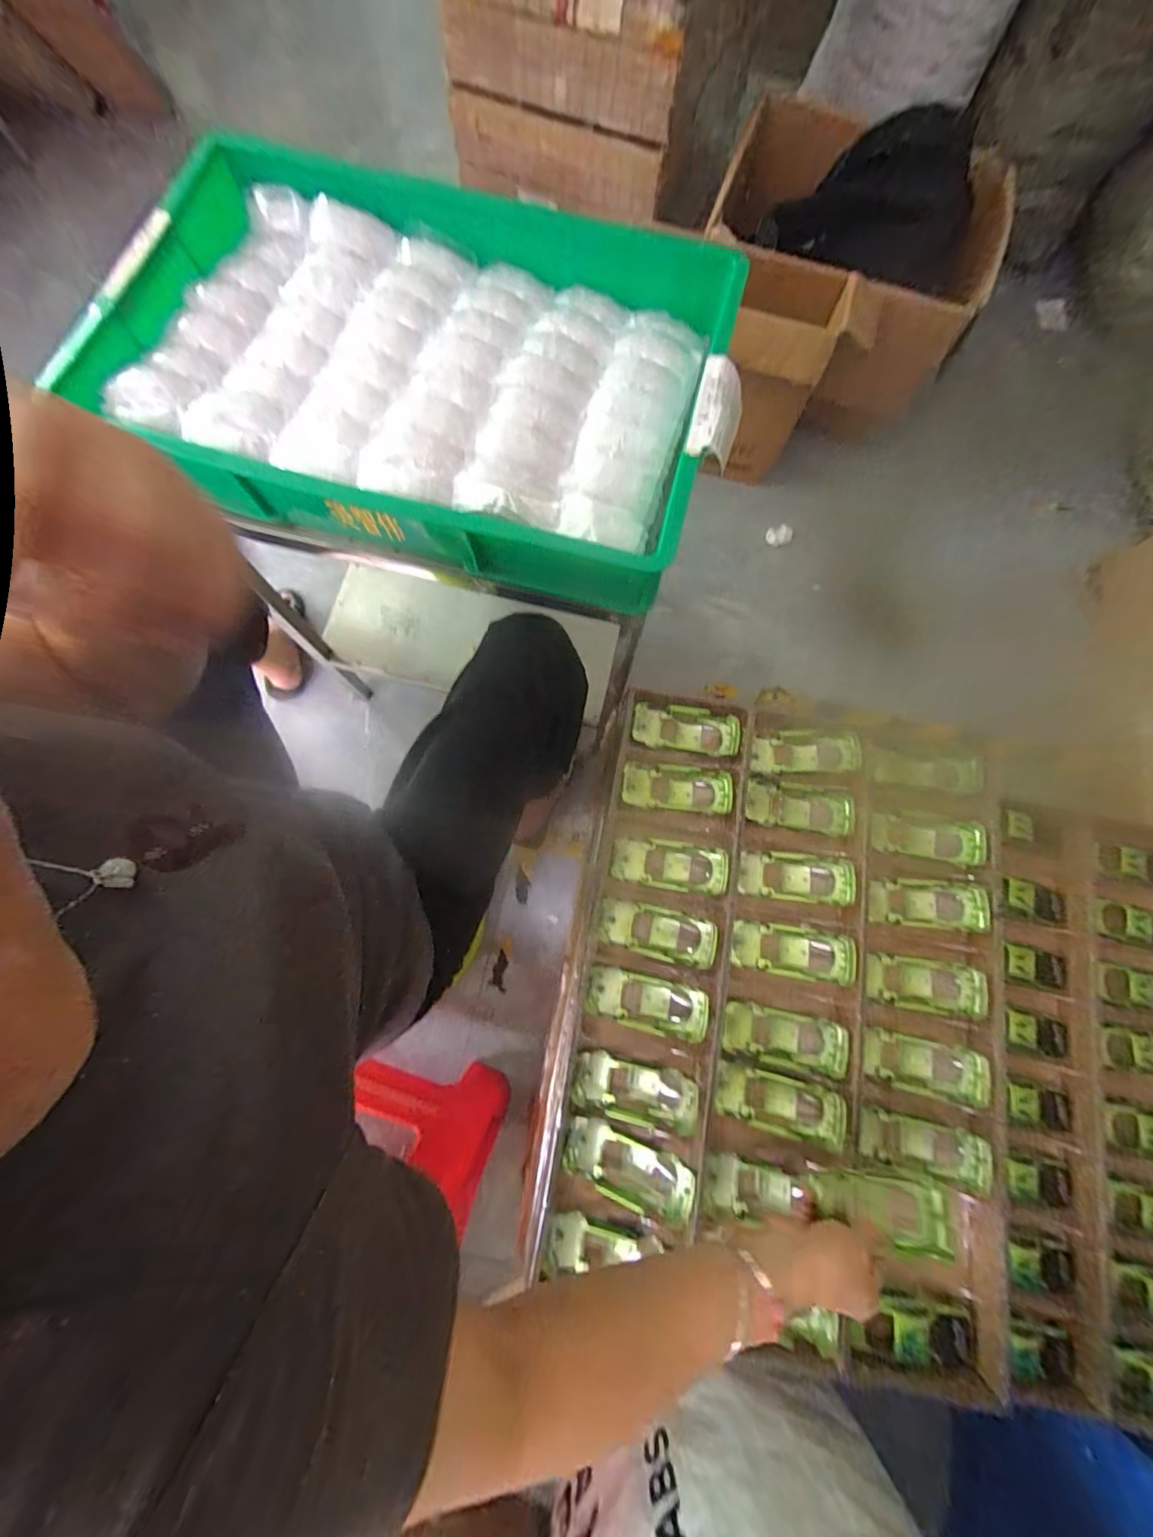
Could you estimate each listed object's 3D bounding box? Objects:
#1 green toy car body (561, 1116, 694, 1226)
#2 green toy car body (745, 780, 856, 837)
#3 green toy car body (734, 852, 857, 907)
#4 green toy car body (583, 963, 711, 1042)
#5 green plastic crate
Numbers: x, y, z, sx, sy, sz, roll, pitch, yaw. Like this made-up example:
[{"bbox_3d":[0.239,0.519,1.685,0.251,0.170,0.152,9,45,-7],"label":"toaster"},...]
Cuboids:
[{"bbox_3d":[0.052,0.415,0.503,0.131,0.027,0.057,18,76,4],"label":"green toy car body"},{"bbox_3d":[0.272,0.048,0.605,0.127,0.030,0.053,10,76,2],"label":"green toy car body"},{"bbox_3d":[0.265,0.133,0.585,0.118,0.030,0.054,3,76,14],"label":"green toy car body"},{"bbox_3d":[0.077,0.260,0.543,0.133,0.025,0.054,9,76,15],"label":"green toy car body"},{"bbox_3d":[-0.145,-0.393,0.483,0.549,0.085,0.373,16,76,3],"label":"green plastic crate"}]

